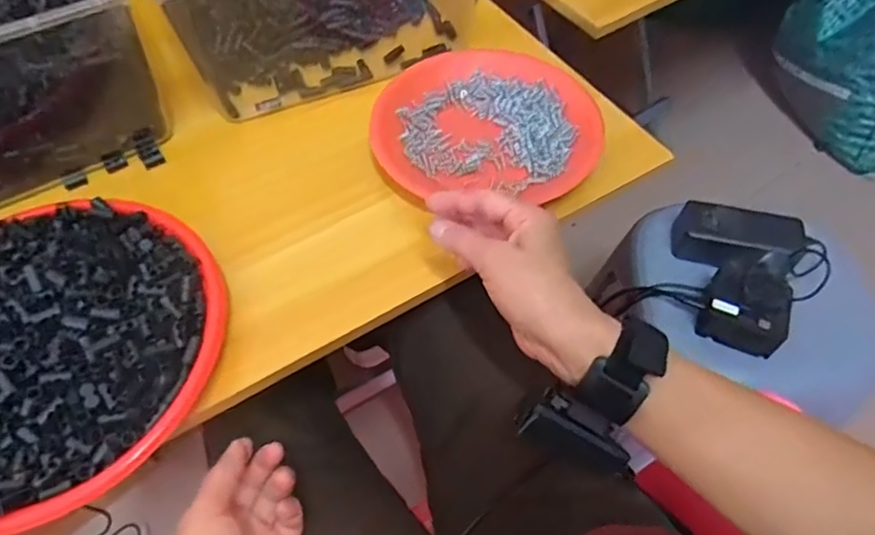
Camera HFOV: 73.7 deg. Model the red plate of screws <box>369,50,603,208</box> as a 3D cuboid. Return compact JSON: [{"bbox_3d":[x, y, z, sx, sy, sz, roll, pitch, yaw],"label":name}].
[{"bbox_3d":[0.044,-0.131,0.517,0.190,0.029,0.154,4,59,4],"label":"red plate of screws"}]

